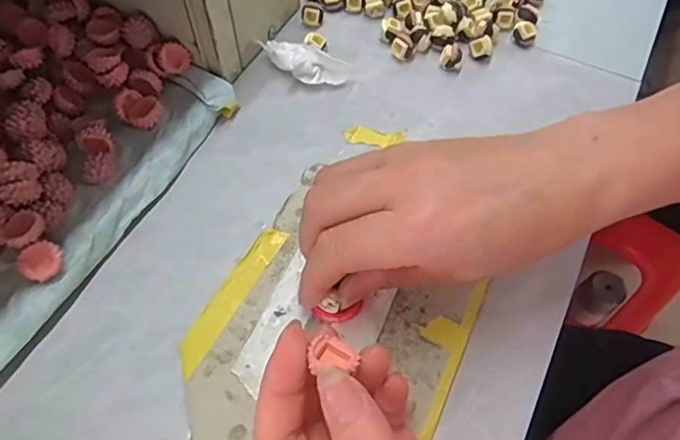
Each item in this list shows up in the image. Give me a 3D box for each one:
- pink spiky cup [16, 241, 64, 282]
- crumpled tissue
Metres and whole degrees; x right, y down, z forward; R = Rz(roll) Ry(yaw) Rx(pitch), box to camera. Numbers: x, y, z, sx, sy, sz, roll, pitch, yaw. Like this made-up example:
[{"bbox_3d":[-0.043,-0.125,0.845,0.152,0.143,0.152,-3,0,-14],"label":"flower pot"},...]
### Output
[{"bbox_3d":[-0.152,0.021,0.266,0.019,0.009,0.020,3,79,-14],"label":"pink spiky cup"},{"bbox_3d":[-0.022,-0.108,0.359,0.059,0.015,0.025,7,60,4],"label":"crumpled tissue"}]

